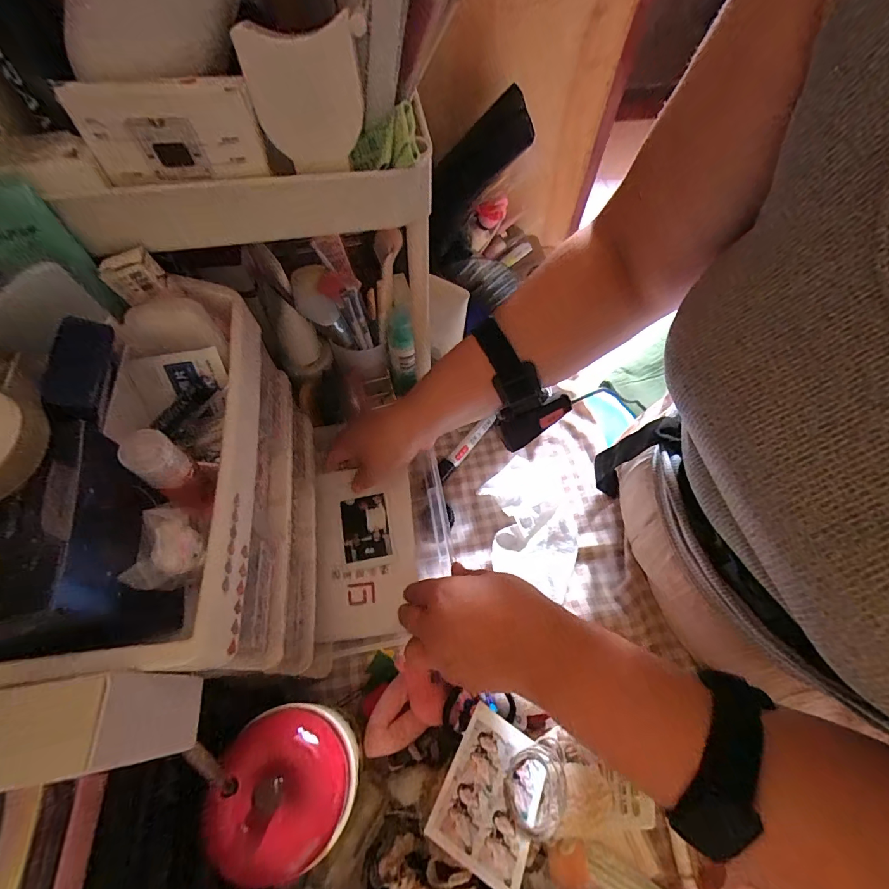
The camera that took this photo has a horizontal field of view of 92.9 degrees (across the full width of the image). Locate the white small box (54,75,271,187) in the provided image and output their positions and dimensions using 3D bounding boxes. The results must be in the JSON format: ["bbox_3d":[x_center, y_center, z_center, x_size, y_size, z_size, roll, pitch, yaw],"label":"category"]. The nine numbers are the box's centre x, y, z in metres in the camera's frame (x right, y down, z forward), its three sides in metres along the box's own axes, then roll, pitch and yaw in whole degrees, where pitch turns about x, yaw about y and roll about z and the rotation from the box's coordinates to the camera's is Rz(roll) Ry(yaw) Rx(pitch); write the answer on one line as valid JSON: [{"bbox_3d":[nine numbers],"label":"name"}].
[{"bbox_3d":[-0.135,-0.156,0.211,0.083,0.042,0.014,-3,63,-4],"label":"white small box"}]

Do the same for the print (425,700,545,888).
[{"bbox_3d":[0.033,0.232,0.285,0.061,0.004,0.087,31,35,11],"label":"print"}]

